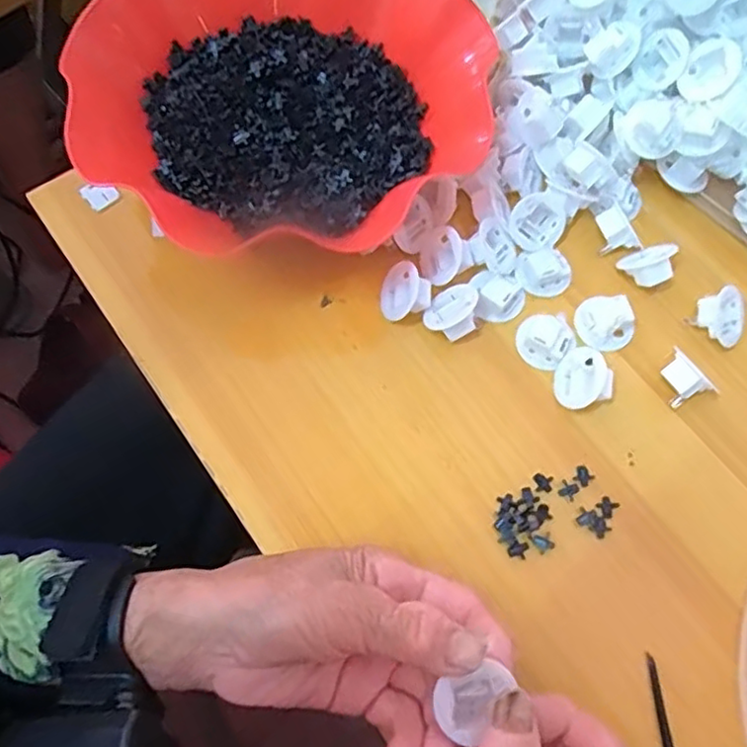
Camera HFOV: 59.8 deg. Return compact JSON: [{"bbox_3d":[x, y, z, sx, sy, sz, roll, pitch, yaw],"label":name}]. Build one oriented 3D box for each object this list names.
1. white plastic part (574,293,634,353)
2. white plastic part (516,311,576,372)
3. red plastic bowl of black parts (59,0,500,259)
[{"bbox_3d":[0.128,-0.028,0.359,0.030,0.013,0.030,-5,79,23],"label":"white plastic part"},{"bbox_3d":[0.093,-0.018,0.352,0.028,0.012,0.030,0,68,0],"label":"white plastic part"},{"bbox_3d":[-0.046,-0.152,0.360,0.216,0.068,0.193,7,68,2],"label":"red plastic bowl of black parts"}]

